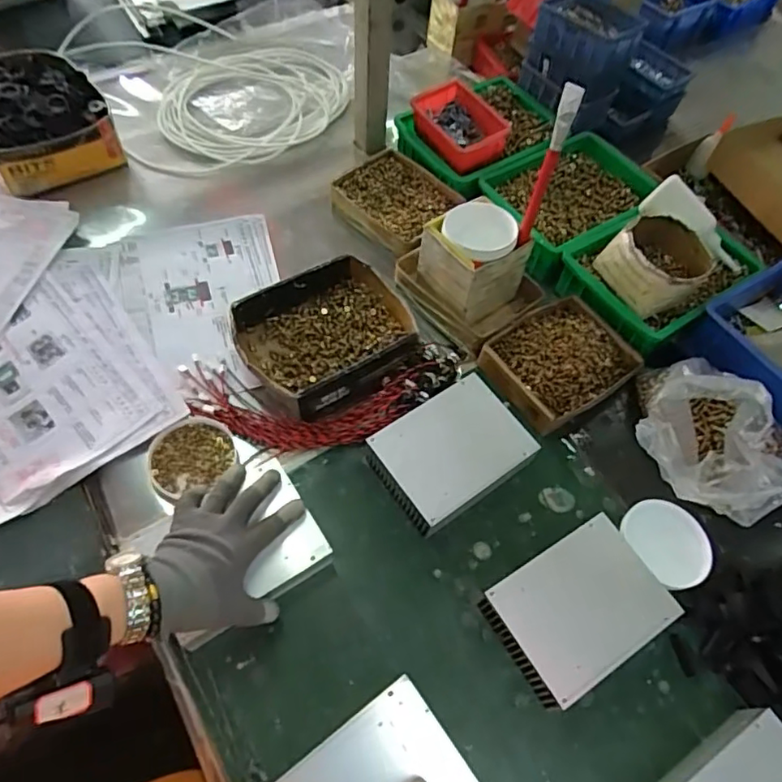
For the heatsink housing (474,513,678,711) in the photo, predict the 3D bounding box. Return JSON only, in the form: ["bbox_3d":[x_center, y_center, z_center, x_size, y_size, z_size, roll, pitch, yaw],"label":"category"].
[{"bbox_3d":[0.189,0.219,0.577,0.157,0.047,0.122,-28,65,-18],"label":"heatsink housing"}]

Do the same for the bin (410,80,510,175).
[{"bbox_3d":[0.114,-0.414,0.900,0.103,0.054,0.156,-31,66,-20],"label":"bin"}]

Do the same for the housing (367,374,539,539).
[{"bbox_3d":[0.071,0.070,0.660,0.162,0.043,0.125,-31,65,-19],"label":"housing"}]

